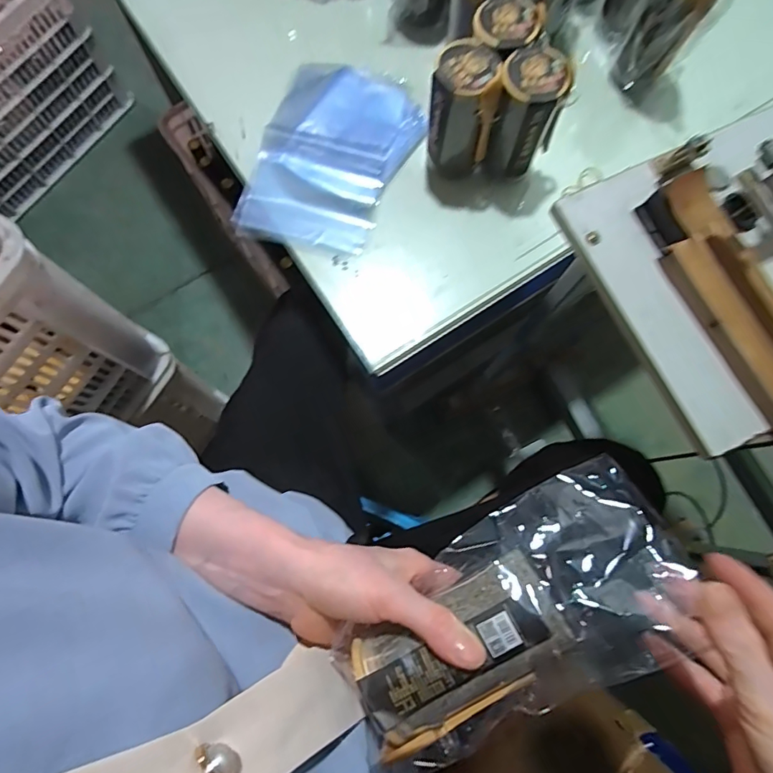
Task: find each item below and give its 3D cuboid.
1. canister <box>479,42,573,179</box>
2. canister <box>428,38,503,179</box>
[{"bbox_3d":[0.150,-0.299,0.545,0.074,0.125,0.070,14,77,2],"label":"canister"},{"bbox_3d":[0.082,-0.307,0.547,0.068,0.131,0.065,3,77,-1],"label":"canister"}]

